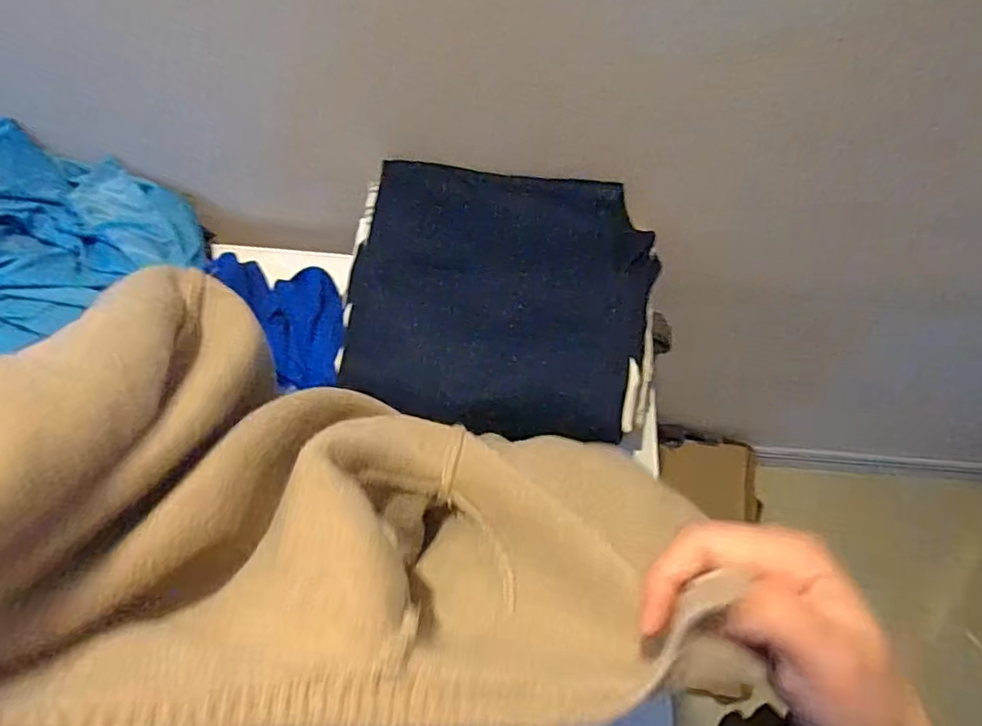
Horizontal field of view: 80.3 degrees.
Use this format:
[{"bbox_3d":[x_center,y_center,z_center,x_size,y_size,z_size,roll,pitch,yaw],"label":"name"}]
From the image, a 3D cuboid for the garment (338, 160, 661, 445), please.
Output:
[{"bbox_3d":[0.010,-0.071,0.597,0.294,0.028,0.276,5,78,3],"label":"garment"}]

